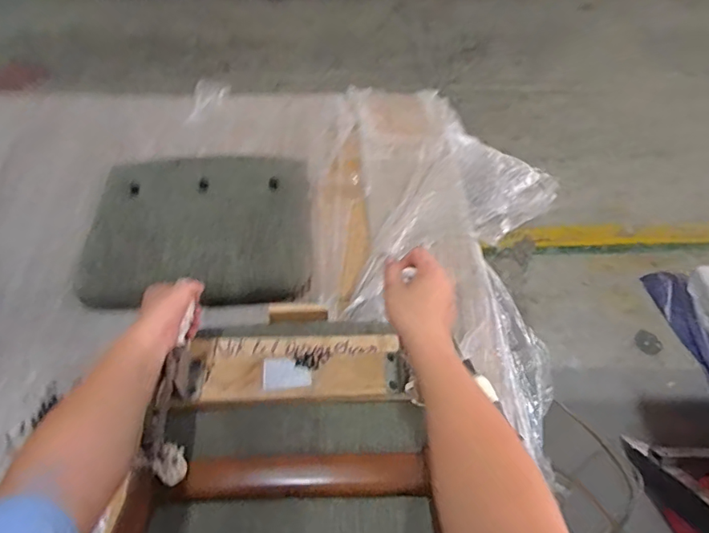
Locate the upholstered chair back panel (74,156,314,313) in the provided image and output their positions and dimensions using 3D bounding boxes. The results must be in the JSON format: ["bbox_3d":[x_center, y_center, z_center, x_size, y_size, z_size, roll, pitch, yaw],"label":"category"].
[{"bbox_3d":[-0.329,-0.096,1.031,0.475,0.069,0.393,-1,51,-3],"label":"upholstered chair back panel"}]

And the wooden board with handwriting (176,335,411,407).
[{"bbox_3d":[-0.090,0.155,0.754,0.306,0.012,0.112,-1,52,0],"label":"wooden board with handwriting"}]

